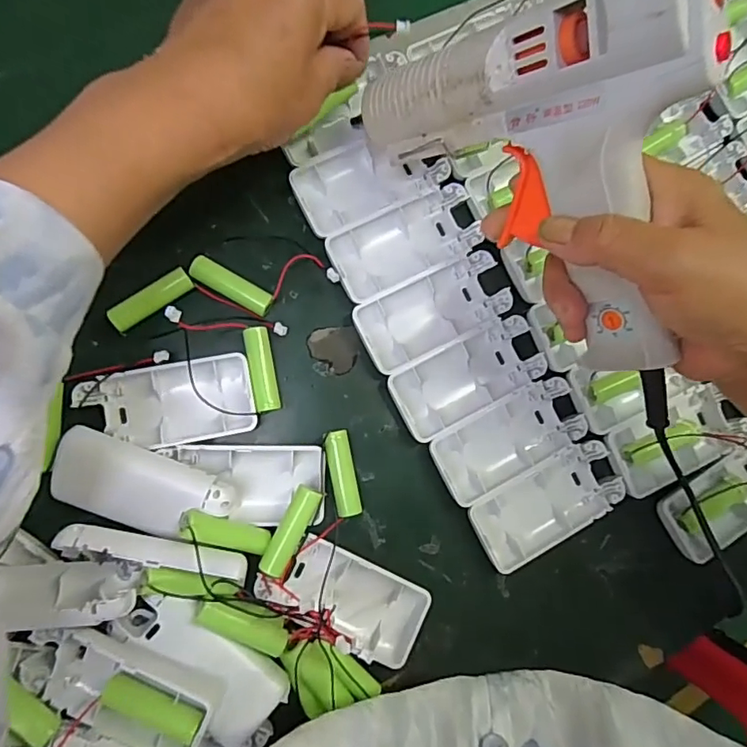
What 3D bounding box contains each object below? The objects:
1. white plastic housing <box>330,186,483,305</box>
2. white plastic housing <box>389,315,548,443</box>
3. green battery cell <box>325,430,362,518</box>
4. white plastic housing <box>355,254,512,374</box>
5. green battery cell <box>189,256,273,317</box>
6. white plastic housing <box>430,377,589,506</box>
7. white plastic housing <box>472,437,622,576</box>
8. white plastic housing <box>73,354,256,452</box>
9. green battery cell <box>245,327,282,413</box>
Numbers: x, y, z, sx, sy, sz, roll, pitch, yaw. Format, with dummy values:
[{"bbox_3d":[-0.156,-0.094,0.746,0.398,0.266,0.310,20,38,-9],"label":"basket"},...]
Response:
[{"bbox_3d":[0.019,-0.081,0.323,0.092,0.016,0.044,-26,88,-7],"label":"white plastic housing"},{"bbox_3d":[0.058,0.002,0.320,0.093,0.012,0.043,-26,88,-7],"label":"white plastic housing"},{"bbox_3d":[-0.018,0.059,0.309,0.015,0.012,0.049,-11,86,-7],"label":"green battery cell"},{"bbox_3d":[0.037,-0.038,0.321,0.093,0.015,0.044,-27,88,-7],"label":"white plastic housing"},{"bbox_3d":[-0.083,-0.051,0.311,0.050,0.013,0.015,28,83,-3],"label":"green battery cell"},{"bbox_3d":[0.083,0.040,0.319,0.093,0.013,0.043,-27,88,-7],"label":"white plastic housing"},{"bbox_3d":[0.106,0.080,0.320,0.094,0.011,0.046,-30,89,-7],"label":"white plastic housing"},{"bbox_3d":[-0.115,0.018,0.298,0.091,0.018,0.045,-11,86,-7],"label":"white plastic housing"},{"bbox_3d":[-0.065,-0.003,0.308,0.013,0.013,0.049,-11,86,-7],"label":"green battery cell"}]

